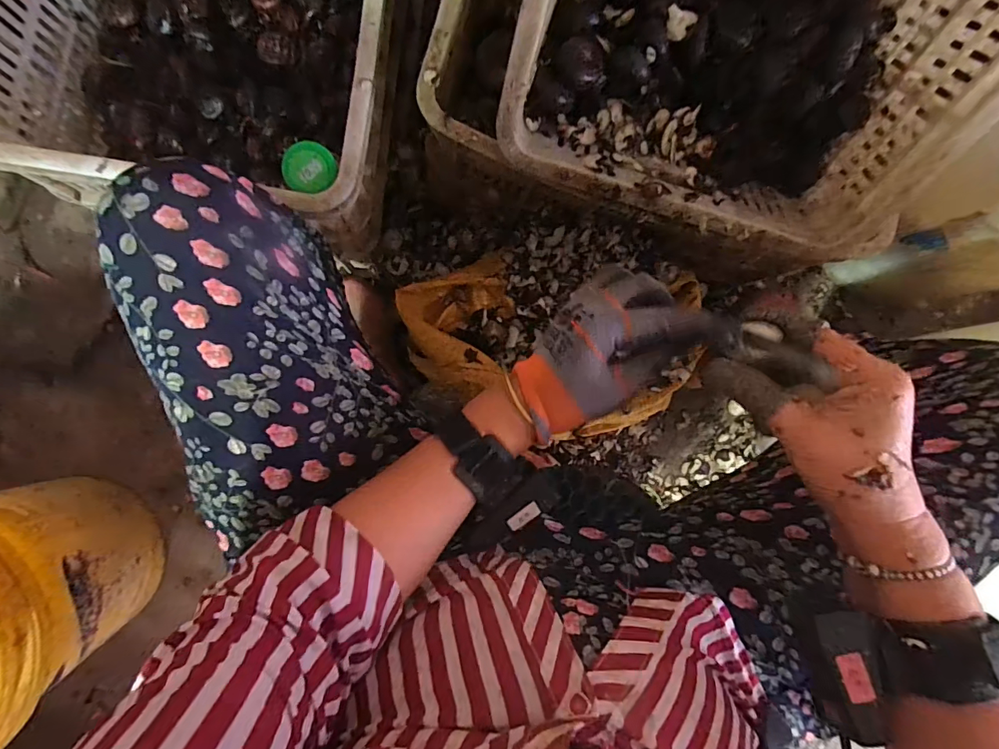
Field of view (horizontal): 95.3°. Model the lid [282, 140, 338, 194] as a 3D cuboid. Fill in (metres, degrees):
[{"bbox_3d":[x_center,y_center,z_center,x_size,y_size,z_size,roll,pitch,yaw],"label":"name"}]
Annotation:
[{"bbox_3d":[-0.173,-0.189,0.416,0.046,0.007,0.043,-7,106,-25],"label":"lid"}]

